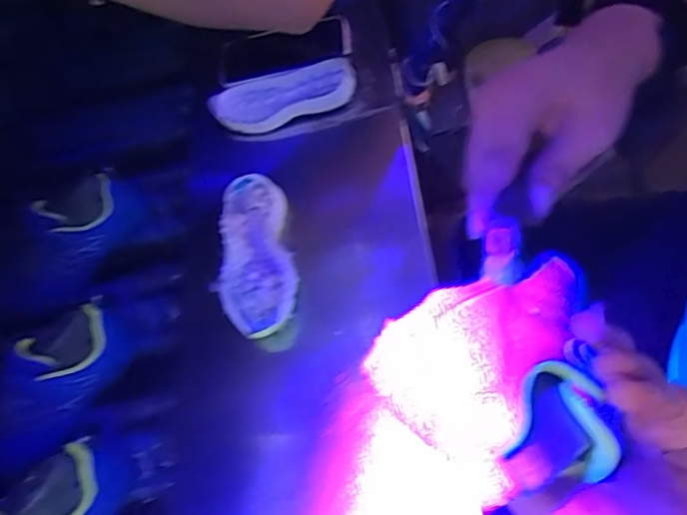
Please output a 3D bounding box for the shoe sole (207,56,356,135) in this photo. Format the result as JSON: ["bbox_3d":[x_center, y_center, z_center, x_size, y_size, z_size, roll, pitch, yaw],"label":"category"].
[{"bbox_3d":[-0.068,-0.175,0.648,0.162,0.021,0.067,-10,71,14],"label":"shoe sole"}]

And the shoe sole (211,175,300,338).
[{"bbox_3d":[-0.083,-0.007,0.545,0.070,0.041,0.163,-8,56,-2],"label":"shoe sole"}]

